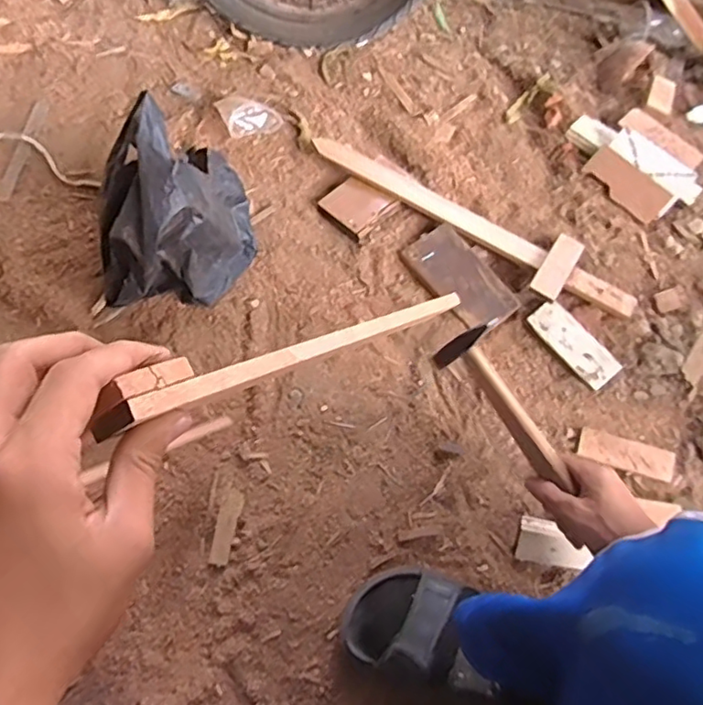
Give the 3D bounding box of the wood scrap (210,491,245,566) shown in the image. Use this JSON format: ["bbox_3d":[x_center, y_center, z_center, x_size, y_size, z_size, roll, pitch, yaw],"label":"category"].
[{"bbox_3d":[-0.136,0.191,0.648,0.021,0.005,0.078,11,67,3],"label":"wood scrap"}]

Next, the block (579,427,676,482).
[{"bbox_3d":[0.330,0.122,0.702,0.112,0.009,0.035,17,80,2],"label":"block"}]

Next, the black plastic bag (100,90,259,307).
[{"bbox_3d":[-0.214,-0.159,0.709,0.178,0.200,0.171,-11,67,-8],"label":"black plastic bag"}]

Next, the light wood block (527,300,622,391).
[{"bbox_3d":[0.283,-0.012,0.746,0.048,0.016,0.121,-39,77,-6],"label":"light wood block"}]

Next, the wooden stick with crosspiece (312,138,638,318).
[{"bbox_3d":[0.165,-0.176,0.784,0.450,0.044,0.095,36,70,13],"label":"wooden stick with crosspiece"}]

